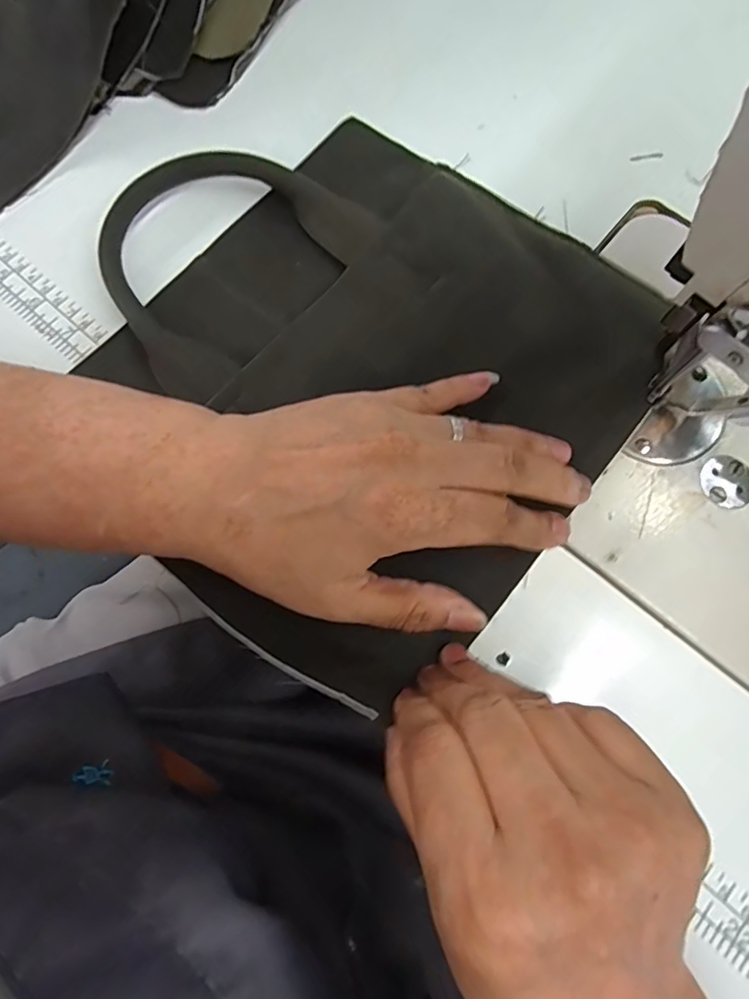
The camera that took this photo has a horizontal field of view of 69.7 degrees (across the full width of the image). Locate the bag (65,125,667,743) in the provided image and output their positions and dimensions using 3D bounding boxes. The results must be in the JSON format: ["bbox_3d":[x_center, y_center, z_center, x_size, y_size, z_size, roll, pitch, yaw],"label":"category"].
[{"bbox_3d":[-0.019,-0.069,0.253,0.260,0.017,0.246,36,78,9],"label":"bag"}]

